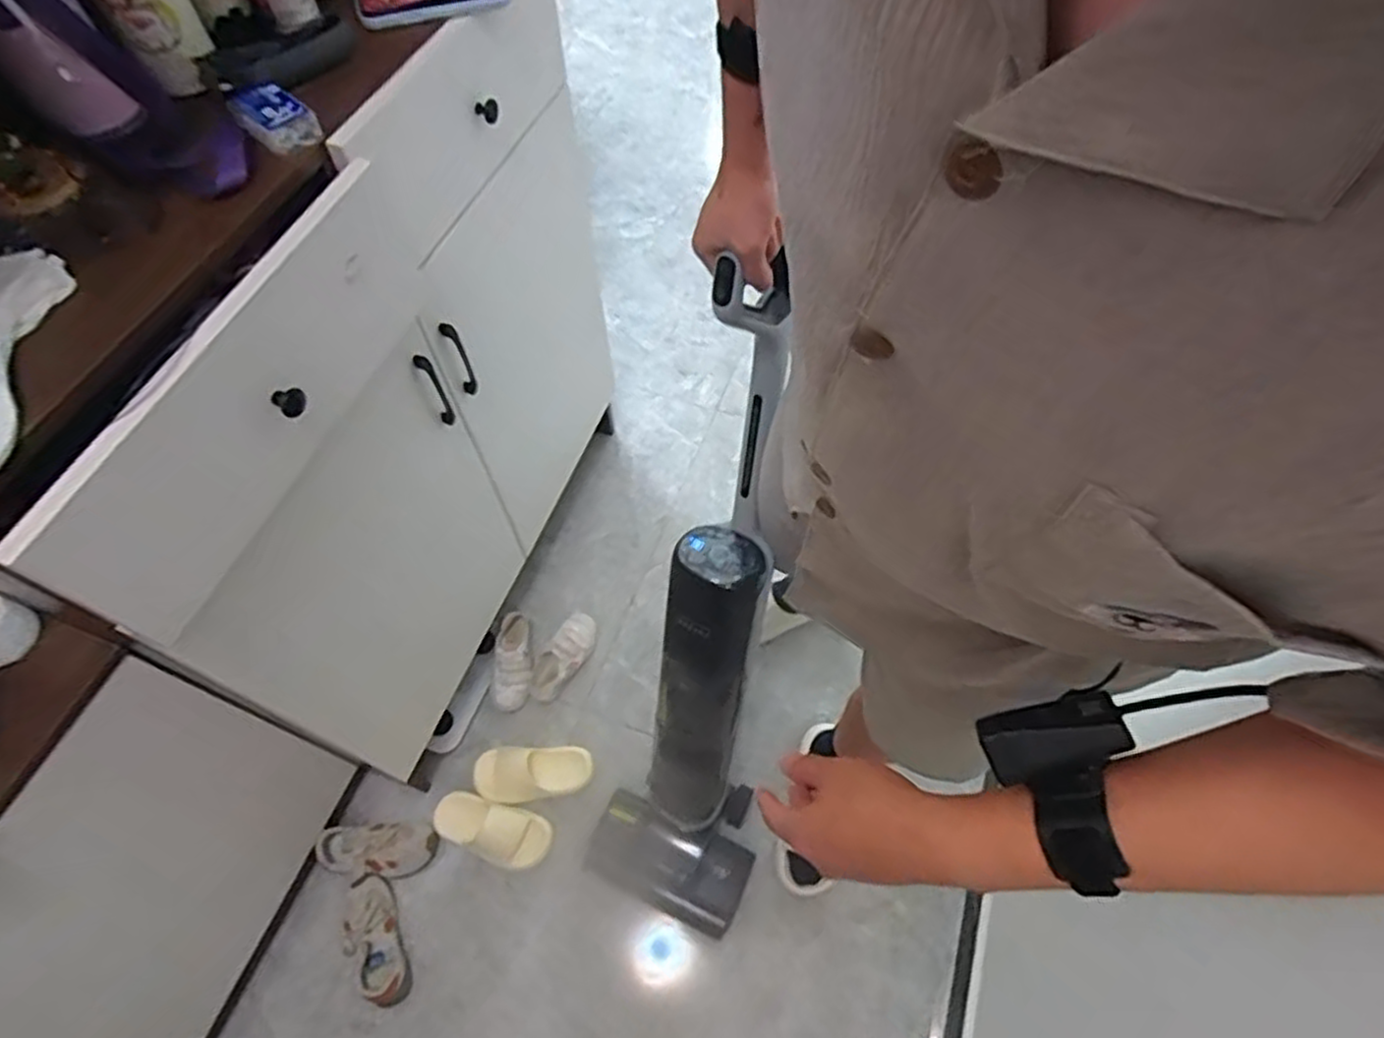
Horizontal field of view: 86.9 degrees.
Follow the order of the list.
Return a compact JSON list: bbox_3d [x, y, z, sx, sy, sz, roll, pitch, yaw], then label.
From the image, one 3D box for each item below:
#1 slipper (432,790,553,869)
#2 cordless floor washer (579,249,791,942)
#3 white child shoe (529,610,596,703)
[{"bbox_3d":[-0.359,0.553,1.307,0.218,0.054,0.108,15,62,8],"label":"slipper"},{"bbox_3d":[0.019,0.176,1.026,0.249,1.048,0.198,12,32,6],"label":"cordless floor washer"},{"bbox_3d":[-0.255,0.270,1.441,0.081,0.055,0.195,31,65,16],"label":"white child shoe"}]

